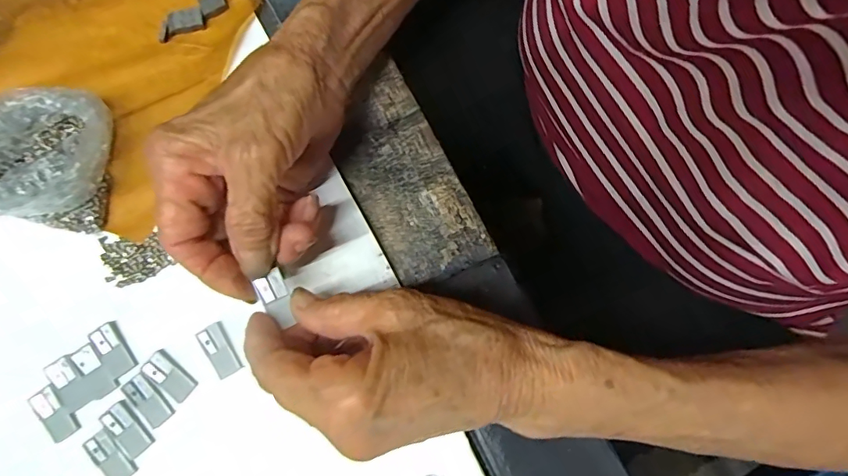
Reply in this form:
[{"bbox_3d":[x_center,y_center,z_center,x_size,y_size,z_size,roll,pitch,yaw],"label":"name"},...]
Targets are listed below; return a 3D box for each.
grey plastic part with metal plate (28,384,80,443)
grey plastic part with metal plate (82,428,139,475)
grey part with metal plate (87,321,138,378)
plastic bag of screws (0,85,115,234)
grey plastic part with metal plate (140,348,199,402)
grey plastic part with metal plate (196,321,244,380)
[{"bbox_3d":[-0.189,0.090,0.251,0.015,0.004,0.028,-37,80,-6],"label":"grey plastic part with metal plate"},{"bbox_3d":[-0.158,0.110,0.246,0.014,0.004,0.028,-42,80,-7],"label":"grey plastic part with metal plate"},{"bbox_3d":[-0.163,0.059,0.258,0.014,0.004,0.028,-35,80,-6],"label":"grey part with metal plate"},{"bbox_3d":[-0.203,-0.045,0.260,0.070,0.042,0.076,15,79,5],"label":"plastic bag of screws"},{"bbox_3d":[-0.132,0.071,0.253,0.029,0.004,0.014,38,82,8],"label":"grey plastic part with metal plate"},{"bbox_3d":[-0.107,0.058,0.255,0.014,0.004,0.027,-32,79,-5],"label":"grey plastic part with metal plate"}]

